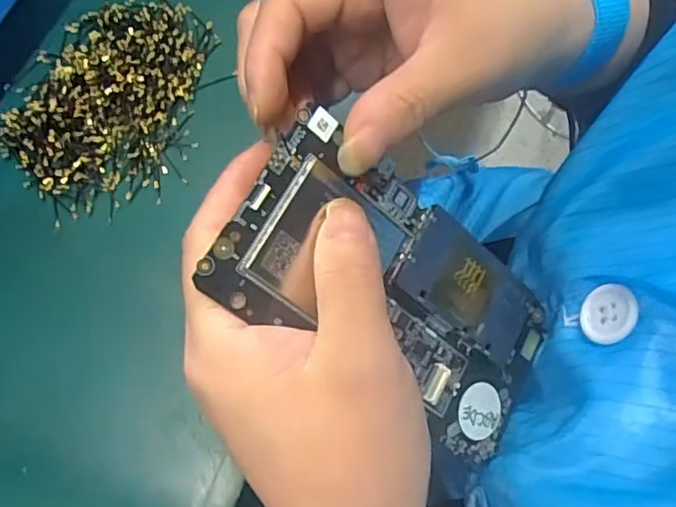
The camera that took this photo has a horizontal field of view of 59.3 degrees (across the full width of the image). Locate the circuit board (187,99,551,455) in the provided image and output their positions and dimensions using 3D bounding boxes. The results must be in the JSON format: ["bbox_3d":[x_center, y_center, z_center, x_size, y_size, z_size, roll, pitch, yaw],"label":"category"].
[{"bbox_3d":[0.021,0.014,0.197,0.123,0.013,0.064,35,76,-24],"label":"circuit board"}]

